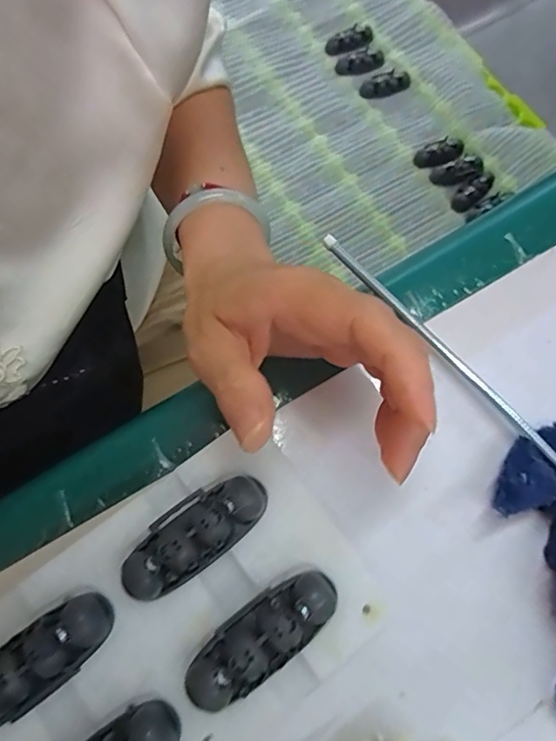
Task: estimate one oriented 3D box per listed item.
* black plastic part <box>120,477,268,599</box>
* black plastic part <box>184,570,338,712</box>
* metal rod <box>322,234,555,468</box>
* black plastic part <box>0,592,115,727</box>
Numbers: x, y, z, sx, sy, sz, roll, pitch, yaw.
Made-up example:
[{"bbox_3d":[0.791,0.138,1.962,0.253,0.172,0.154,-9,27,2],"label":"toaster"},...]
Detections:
[{"bbox_3d":[-0.034,0.064,0.208,0.062,0.017,0.024,-35,74,-11],"label":"black plastic part"},{"bbox_3d":[-0.006,0.099,0.195,0.063,0.016,0.023,-33,73,-11],"label":"black plastic part"},{"bbox_3d":[0.097,0.012,0.244,0.007,0.006,0.221,-37,74,-12],"label":"metal rod"},{"bbox_3d":[-0.089,0.107,0.192,0.061,0.016,0.024,-34,74,-11],"label":"black plastic part"}]

